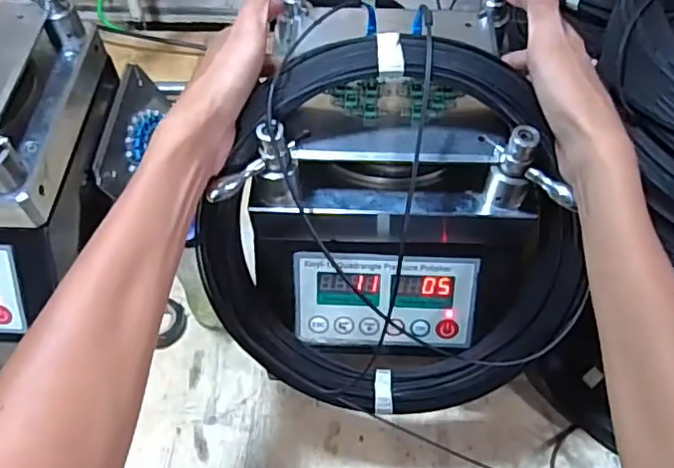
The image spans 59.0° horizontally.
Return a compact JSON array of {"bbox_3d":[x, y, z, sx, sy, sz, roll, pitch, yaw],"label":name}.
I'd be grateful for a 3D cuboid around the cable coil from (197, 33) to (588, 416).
[{"bbox_3d":[0.034,0.004,0.456,0.275,0.303,0.052,-22,17,10],"label":"cable coil"}]

